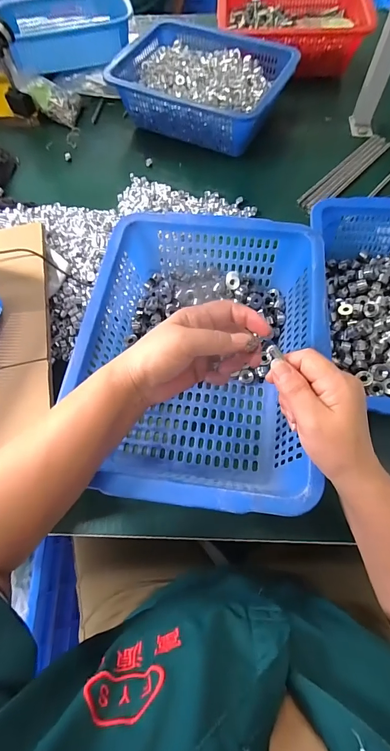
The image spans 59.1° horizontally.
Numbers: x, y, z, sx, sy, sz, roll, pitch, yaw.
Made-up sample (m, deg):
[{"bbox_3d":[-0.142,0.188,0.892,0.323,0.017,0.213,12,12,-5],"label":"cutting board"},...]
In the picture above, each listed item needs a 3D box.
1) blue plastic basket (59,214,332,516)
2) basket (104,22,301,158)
[{"bbox_3d":[0.006,-0.024,0.433,0.266,0.115,0.354,9,67,5],"label":"blue plastic basket"},{"bbox_3d":[0.020,-0.559,0.676,0.311,0.095,0.221,23,69,11],"label":"basket"}]

